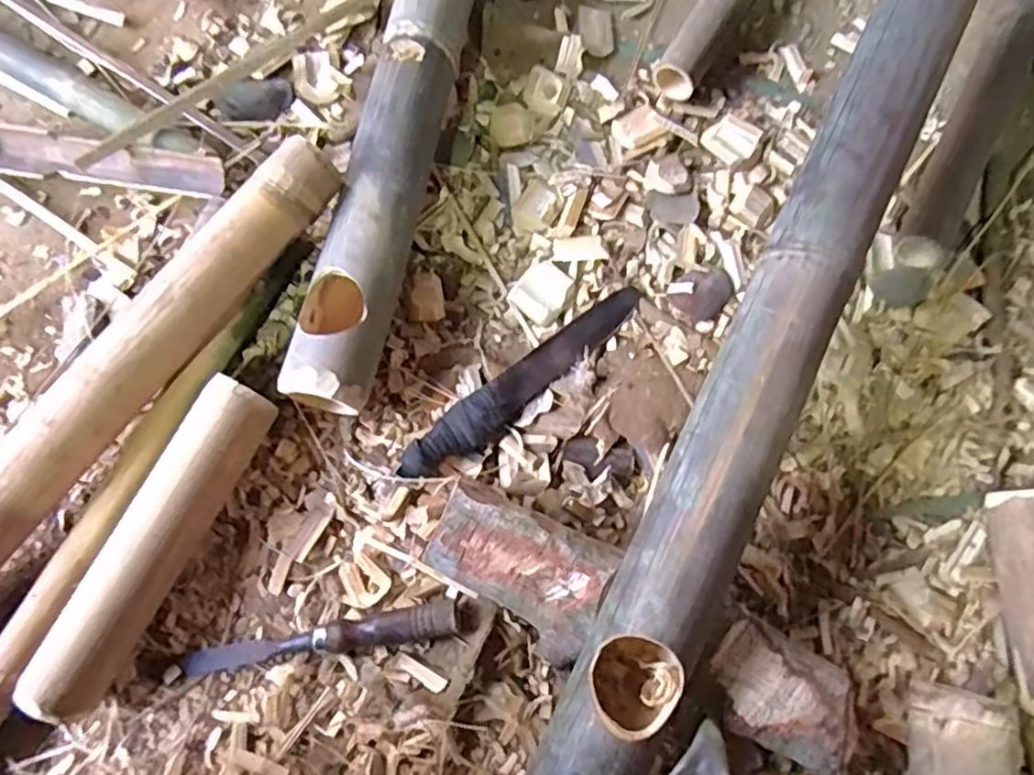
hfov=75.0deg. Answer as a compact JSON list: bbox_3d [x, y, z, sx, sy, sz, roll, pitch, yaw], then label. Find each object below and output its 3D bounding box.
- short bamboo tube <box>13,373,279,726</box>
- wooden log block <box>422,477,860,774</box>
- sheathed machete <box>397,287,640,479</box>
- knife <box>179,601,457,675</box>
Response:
[{"bbox_3d":[-0.276,0.113,0.513,0.067,0.056,0.258,26,75,6],"label":"short bamboo tube"},{"bbox_3d":[0.086,0.180,0.503,0.326,0.060,0.090,25,75,6],"label":"wooden log block"},{"bbox_3d":[0.010,-0.007,0.574,0.253,0.021,0.040,-39,79,-11],"label":"sheathed machete"},{"bbox_3d":[-0.150,0.193,0.512,0.209,0.023,0.023,-10,75,-4],"label":"knife"}]

